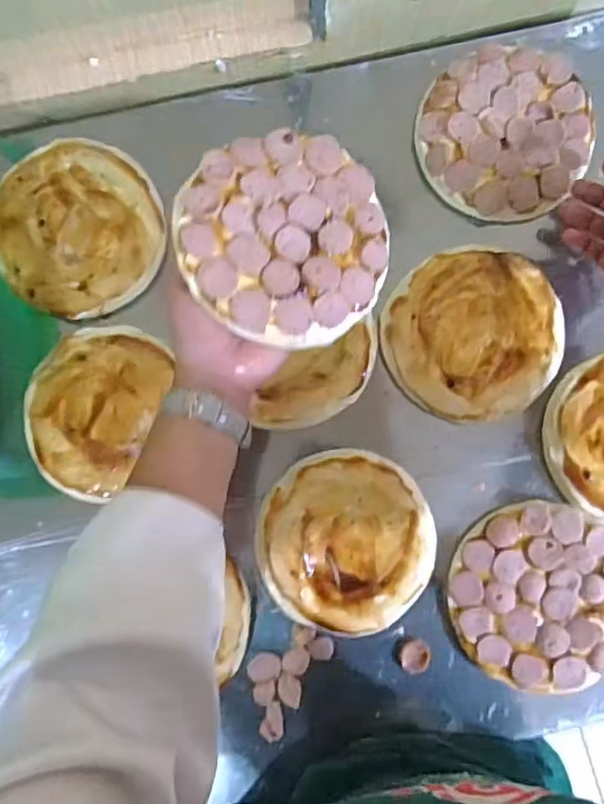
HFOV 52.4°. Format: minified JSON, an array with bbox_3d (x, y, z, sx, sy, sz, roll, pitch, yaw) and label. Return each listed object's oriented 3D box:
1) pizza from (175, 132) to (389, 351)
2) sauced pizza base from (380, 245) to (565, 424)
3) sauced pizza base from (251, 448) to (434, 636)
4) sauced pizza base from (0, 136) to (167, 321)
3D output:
[{"bbox_3d":[-0.010,-0.115,0.419,0.144,0.024,0.145,0,87,-5],"label":"pizza"},{"bbox_3d":[0.145,-0.058,0.521,0.145,0.021,0.140,0,86,0],"label":"sauced pizza base"},{"bbox_3d":[0.037,0.116,0.510,0.138,0.024,0.146,0,86,0],"label":"sauced pizza base"},{"bbox_3d":[-0.190,-0.148,0.520,0.145,0.015,0.137,0,86,0],"label":"sauced pizza base"}]

